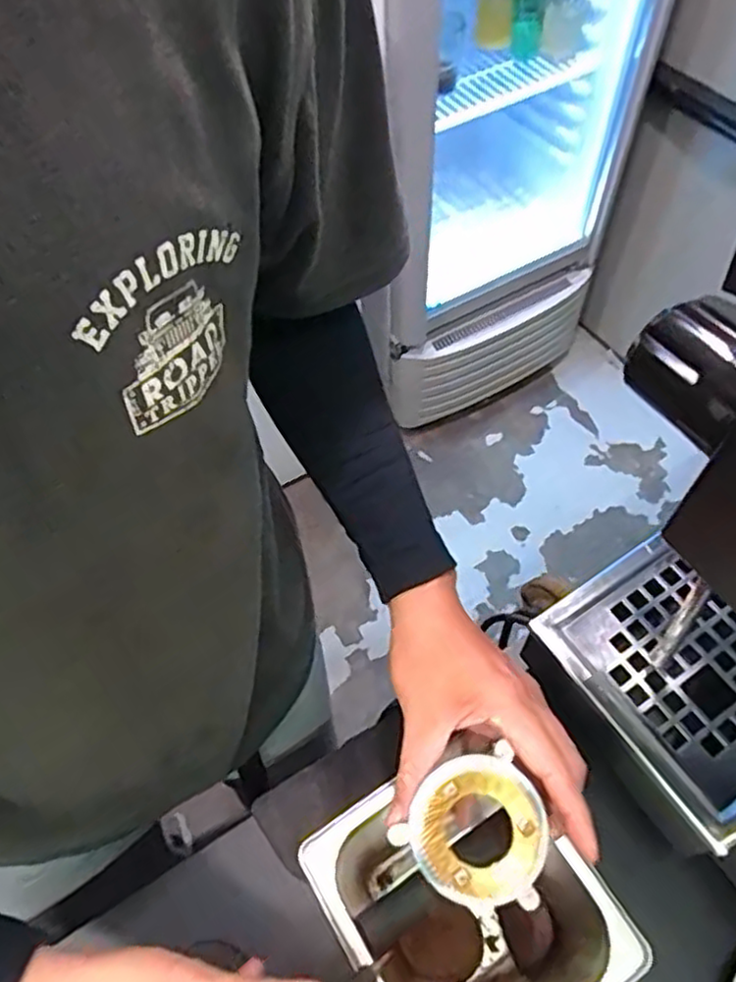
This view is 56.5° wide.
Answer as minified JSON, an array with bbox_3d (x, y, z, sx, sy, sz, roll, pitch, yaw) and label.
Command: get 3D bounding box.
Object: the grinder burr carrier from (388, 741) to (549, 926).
[{"bbox_3d":[0.065,0.186,0.374,0.079,0.022,0.074,38,78,17],"label":"grinder burr carrier"}]

